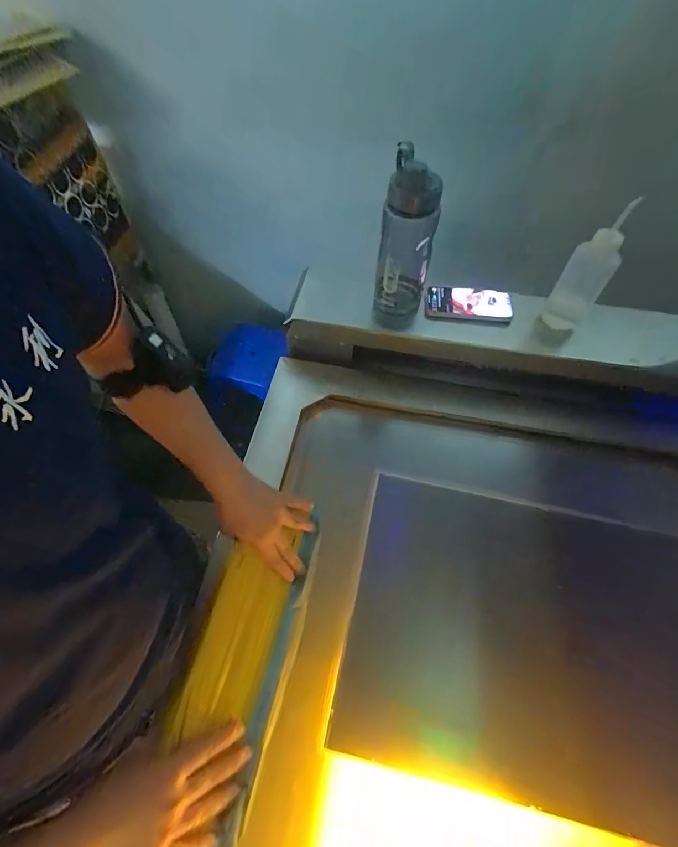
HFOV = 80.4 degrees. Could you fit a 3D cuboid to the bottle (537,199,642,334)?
[{"bbox_3d":[0.432,-0.260,0.696,0.074,0.221,0.057,31,62,18],"label":"bottle"}]

